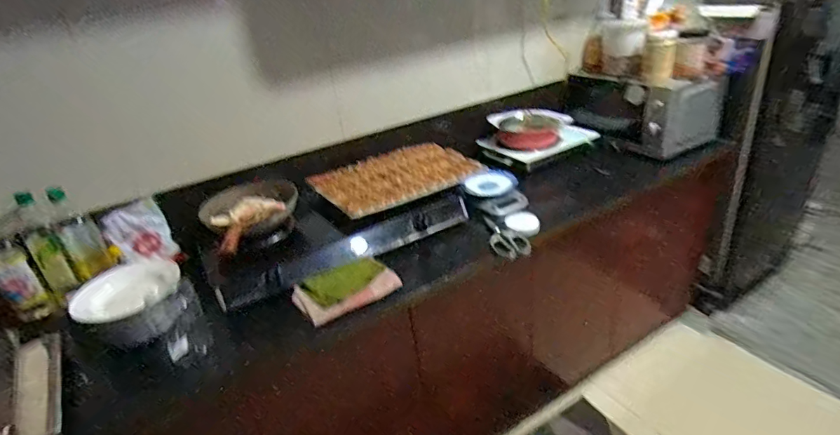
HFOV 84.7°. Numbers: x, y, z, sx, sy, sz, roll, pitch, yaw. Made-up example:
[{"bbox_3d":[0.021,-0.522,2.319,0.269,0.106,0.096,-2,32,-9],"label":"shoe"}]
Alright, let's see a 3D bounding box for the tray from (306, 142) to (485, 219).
[{"bbox_3d":[-0.062,-0.131,1.379,0.468,0.041,0.317,-21,31,-25],"label":"tray"}]

